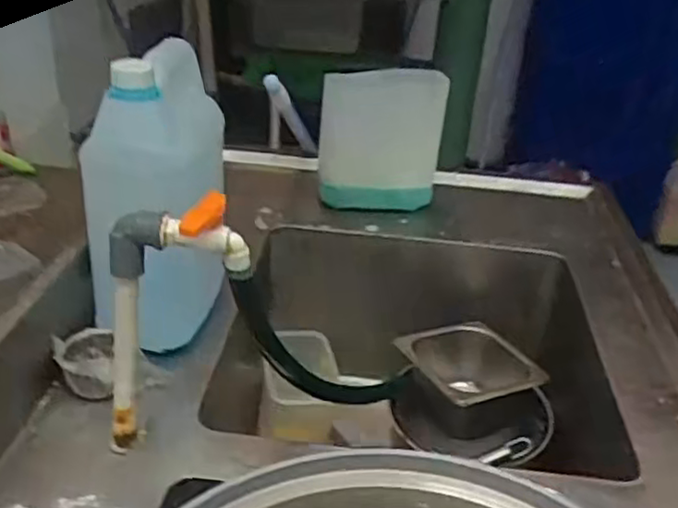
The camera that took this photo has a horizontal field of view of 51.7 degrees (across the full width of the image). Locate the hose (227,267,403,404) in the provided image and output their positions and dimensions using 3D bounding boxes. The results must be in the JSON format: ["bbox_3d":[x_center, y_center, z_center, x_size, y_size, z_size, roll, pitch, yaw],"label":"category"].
[{"bbox_3d":[-0.021,0.107,0.706,0.060,0.319,0.023,-51,48,-4],"label":"hose"}]

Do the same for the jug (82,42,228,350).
[{"bbox_3d":[-0.200,-0.054,0.762,0.140,0.320,0.147,-2,30,-13],"label":"jug"}]

